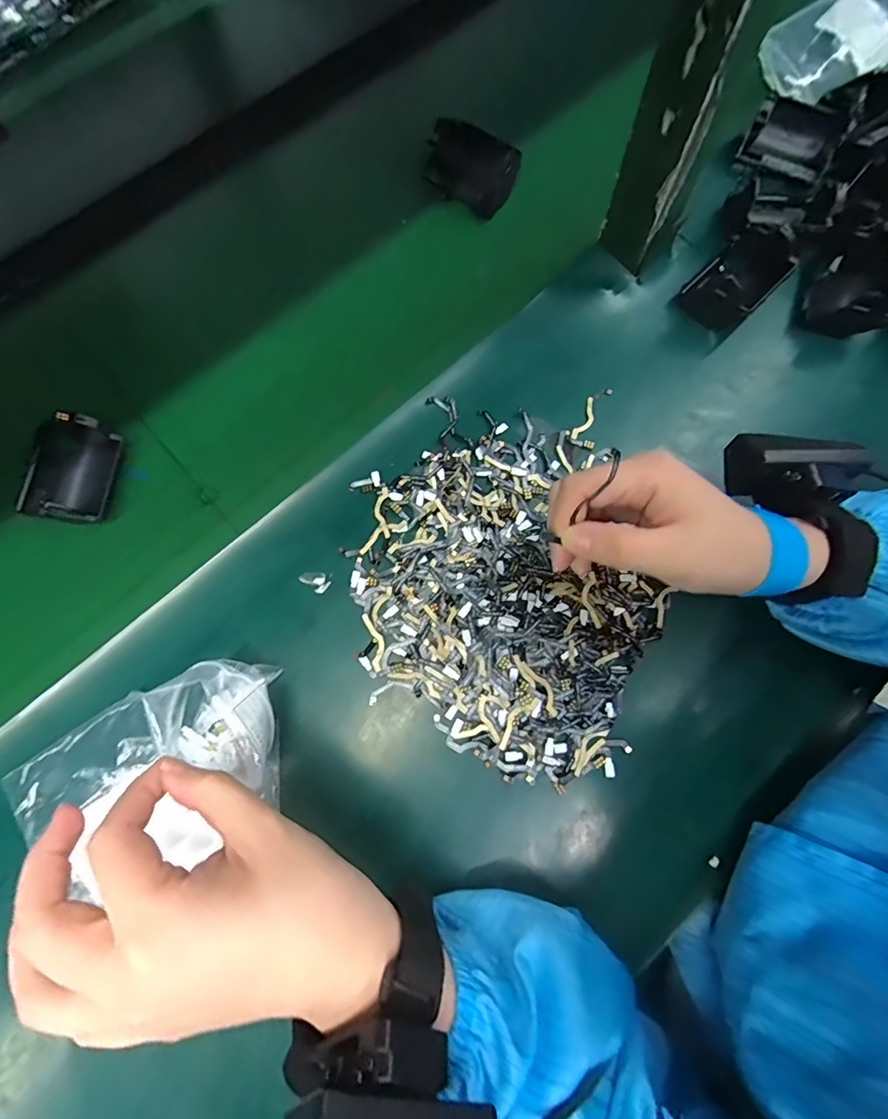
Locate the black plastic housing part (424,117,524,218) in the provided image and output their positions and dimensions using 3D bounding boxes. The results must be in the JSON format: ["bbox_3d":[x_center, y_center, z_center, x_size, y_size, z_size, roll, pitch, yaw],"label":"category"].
[{"bbox_3d":[0.025,-0.332,0.401,0.074,0.033,0.044,36,78,9],"label":"black plastic housing part"}]

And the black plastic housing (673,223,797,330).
[{"bbox_3d":[0.222,-0.212,0.361,0.051,0.042,0.070,43,79,11],"label":"black plastic housing"}]

